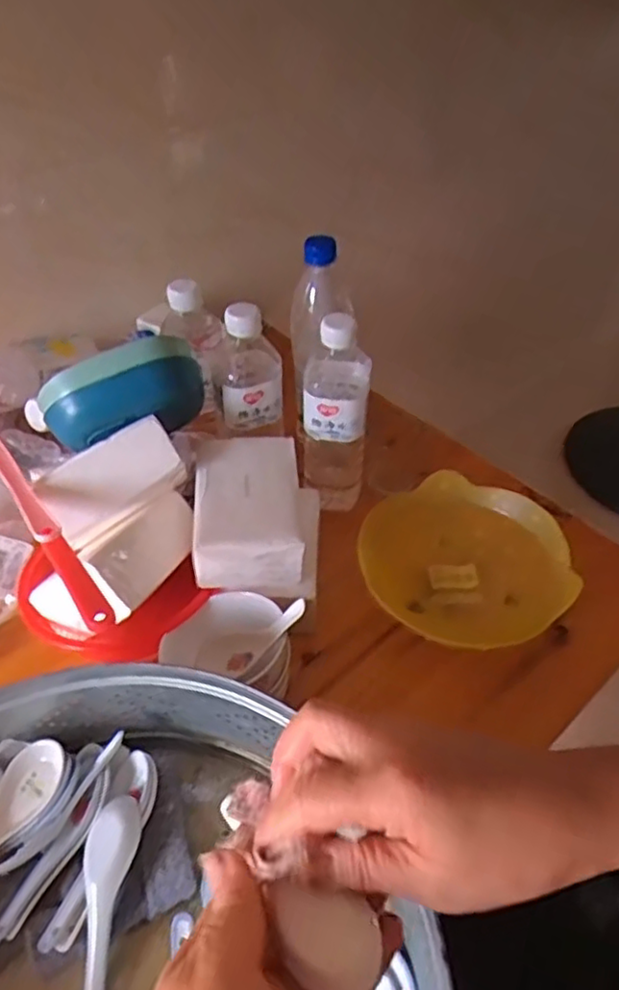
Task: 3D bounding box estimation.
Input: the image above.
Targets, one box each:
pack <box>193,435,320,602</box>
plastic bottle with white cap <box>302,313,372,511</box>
[{"bbox_3d":[-0.046,0.015,0.591,0.106,0.070,0.136,0,46,0],"label":"pack"},{"bbox_3d":[0.026,-0.076,0.643,0.061,0.208,0.065,7,46,7],"label":"plastic bottle with white cap"}]

